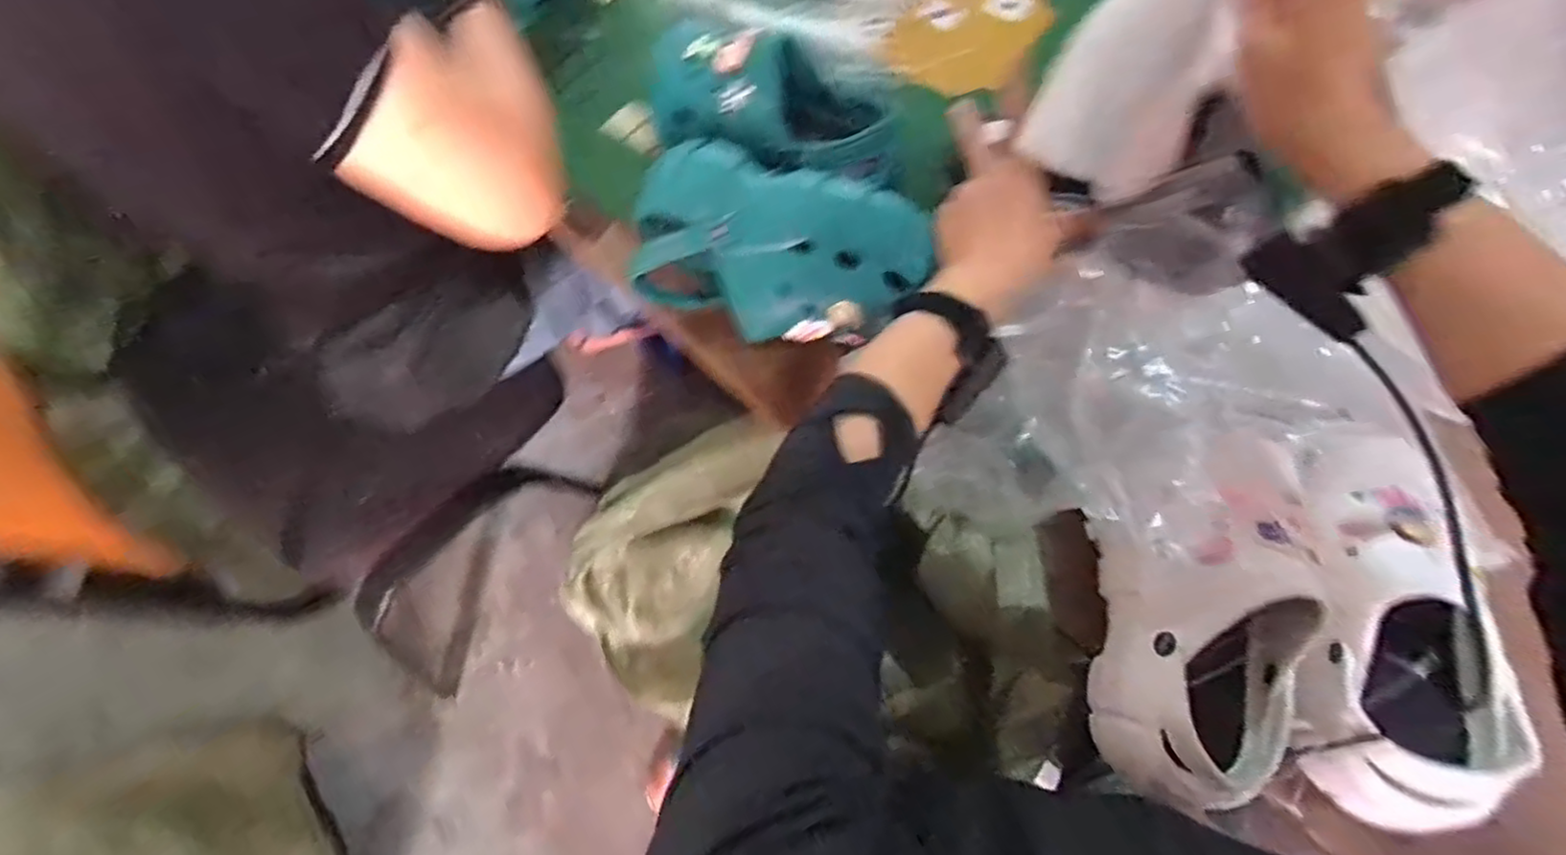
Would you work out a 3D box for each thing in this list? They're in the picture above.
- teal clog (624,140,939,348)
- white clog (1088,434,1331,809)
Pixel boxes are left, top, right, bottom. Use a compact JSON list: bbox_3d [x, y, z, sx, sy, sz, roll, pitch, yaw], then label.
[{"bbox_3d":[-0.012,-0.140,0.547,0.245,0.084,0.122,27,69,9],"label":"teal clog"},{"bbox_3d":[0.289,0.119,0.477,0.126,0.090,0.249,10,67,2],"label":"white clog"}]

